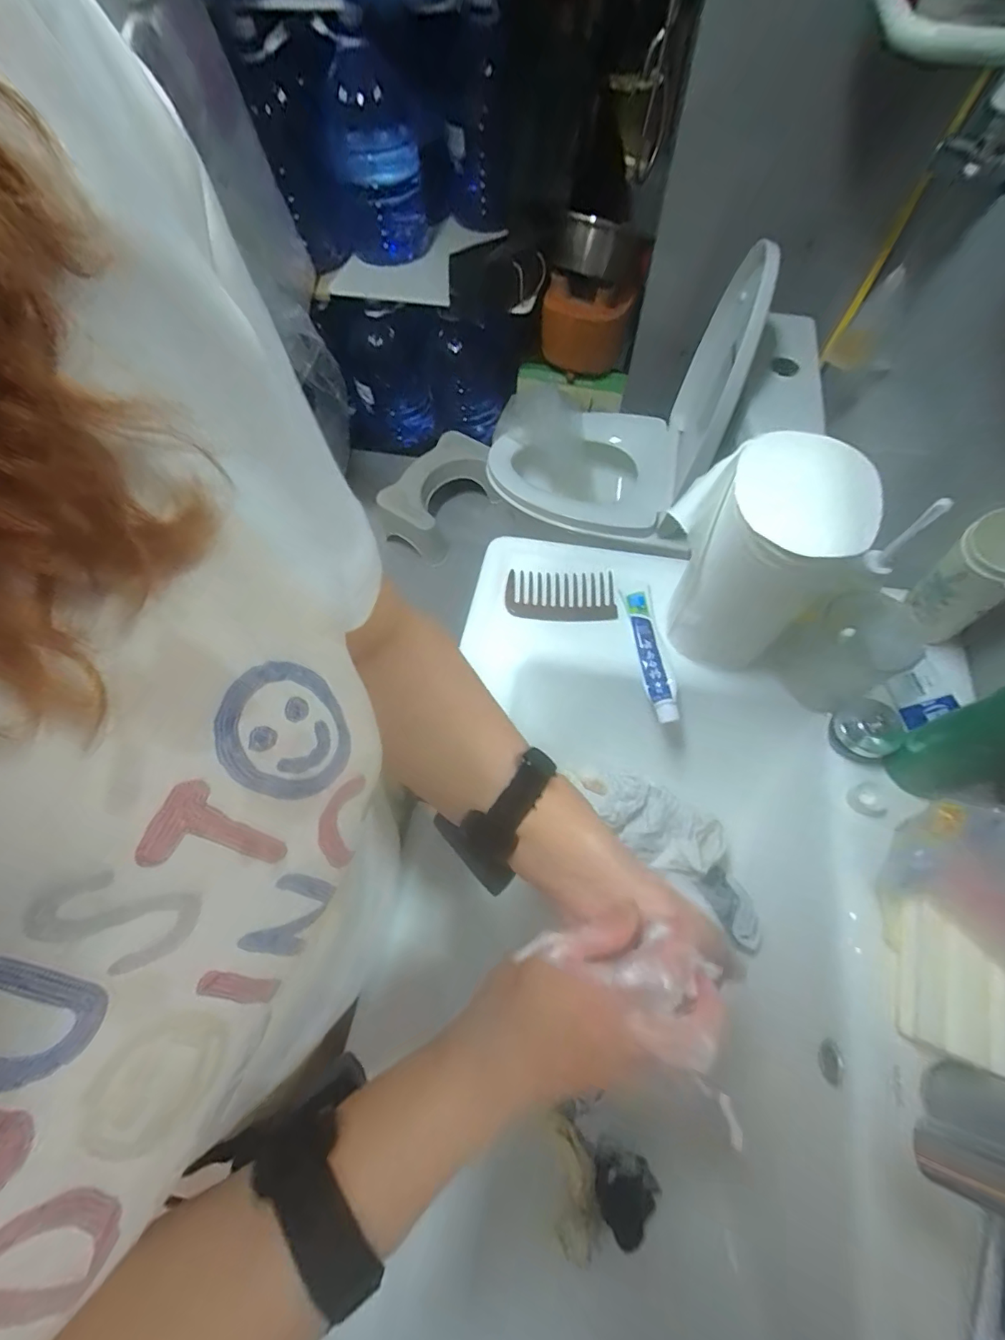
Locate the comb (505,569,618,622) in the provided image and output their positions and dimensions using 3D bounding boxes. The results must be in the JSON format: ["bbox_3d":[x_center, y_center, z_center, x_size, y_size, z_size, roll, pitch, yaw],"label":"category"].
[{"bbox_3d":[0.064,-0.080,0.550,0.119,0.006,0.063,4,64,4],"label":"comb"}]

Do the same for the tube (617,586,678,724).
[{"bbox_3d":[0.153,-0.023,0.512,0.036,0.018,0.153,-4,64,0],"label":"tube"}]

